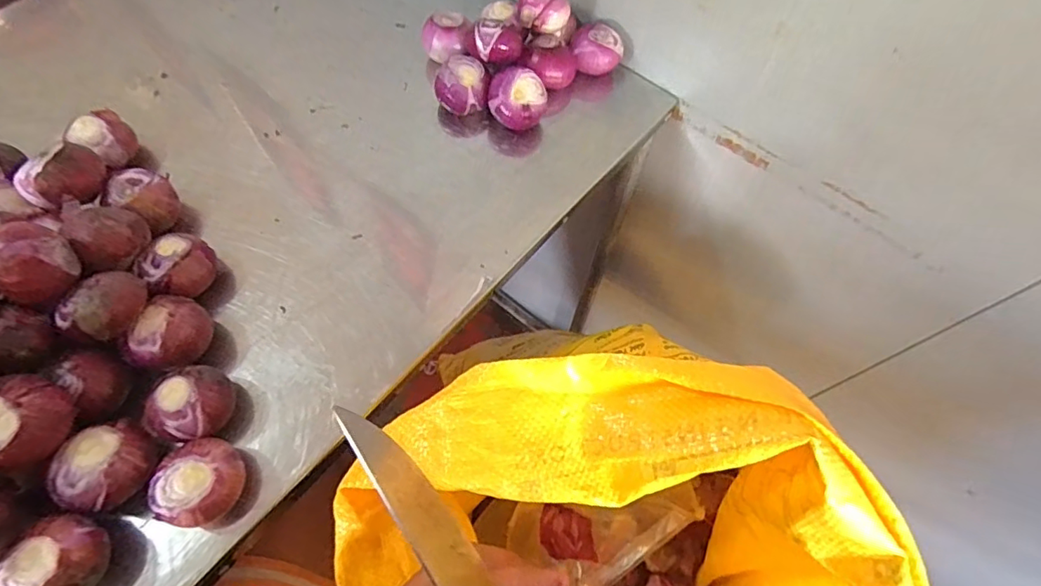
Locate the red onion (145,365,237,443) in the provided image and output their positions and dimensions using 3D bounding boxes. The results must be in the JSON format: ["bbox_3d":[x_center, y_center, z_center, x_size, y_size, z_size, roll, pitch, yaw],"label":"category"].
[{"bbox_3d":[-0.223,0.077,0.371,0.045,0.041,0.049,1,63,-3],"label":"red onion"}]

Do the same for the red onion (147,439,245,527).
[{"bbox_3d":[-0.206,0.124,0.353,0.047,0.040,0.052,18,64,6],"label":"red onion"}]

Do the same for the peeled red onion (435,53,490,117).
[{"bbox_3d":[-0.056,-0.197,0.518,0.050,0.041,0.047,-1,63,-4],"label":"peeled red onion"}]

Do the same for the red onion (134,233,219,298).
[{"bbox_3d":[-0.261,-0.017,0.419,0.045,0.044,0.049,1,63,-3],"label":"red onion"}]

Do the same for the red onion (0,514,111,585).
[{"bbox_3d":[-0.278,0.166,0.326,0.045,0.047,0.049,1,63,-3],"label":"red onion"}]

